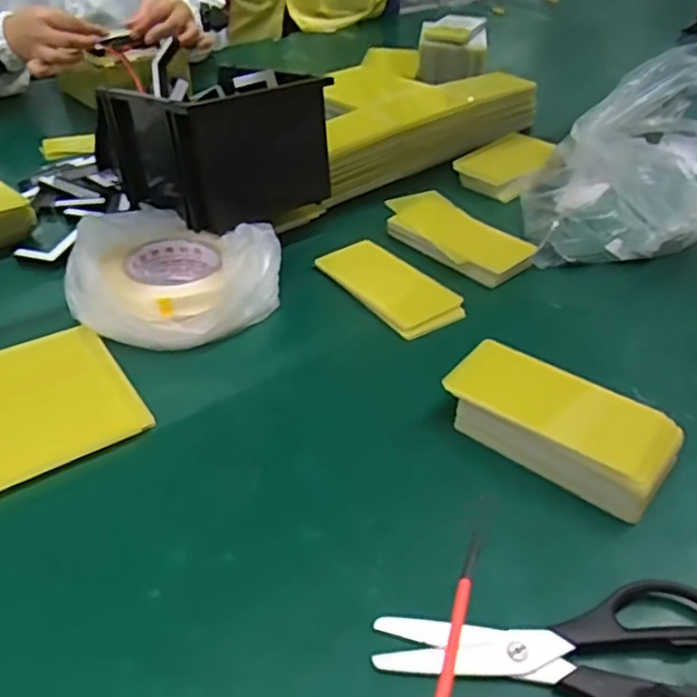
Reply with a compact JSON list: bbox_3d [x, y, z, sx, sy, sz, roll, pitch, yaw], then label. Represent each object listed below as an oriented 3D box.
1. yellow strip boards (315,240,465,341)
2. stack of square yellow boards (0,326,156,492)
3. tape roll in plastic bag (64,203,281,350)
[{"bbox_3d":[0.038,-0.061,0.631,0.068,0.009,0.139,-31,53,-23],"label":"yellow strip boards"},{"bbox_3d":[-0.239,0.042,0.493,0.147,0.006,0.140,-24,48,-27],"label":"stack of square yellow boards"},{"bbox_3d":[-0.153,-0.070,0.586,0.163,0.065,0.154,21,44,19],"label":"tape roll in plastic bag"}]

